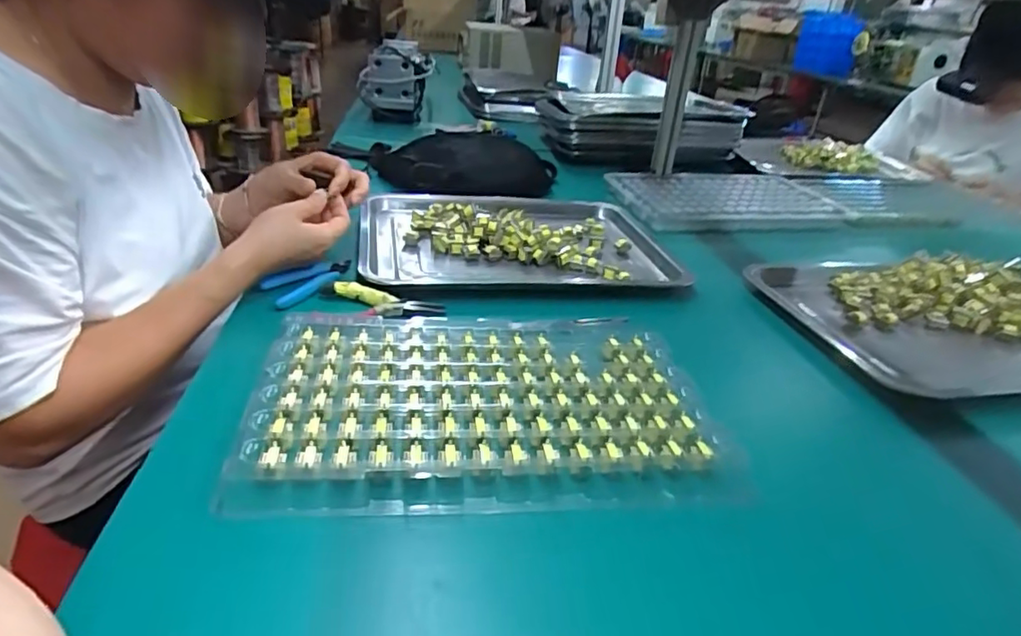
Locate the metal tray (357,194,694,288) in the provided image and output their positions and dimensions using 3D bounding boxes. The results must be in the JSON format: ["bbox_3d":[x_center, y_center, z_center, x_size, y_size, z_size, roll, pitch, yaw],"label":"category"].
[{"bbox_3d":[0.010,-0.109,0.766,0.396,0.034,0.287,-2,29,-13],"label":"metal tray"}]

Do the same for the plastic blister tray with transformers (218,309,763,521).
[{"bbox_3d":[-0.020,0.059,0.462,0.333,0.023,0.213,1,29,-9],"label":"plastic blister tray with transformers"}]

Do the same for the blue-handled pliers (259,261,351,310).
[{"bbox_3d":[-0.203,-0.040,0.615,0.042,0.016,0.116,22,32,27],"label":"blue-handled pliers"}]

